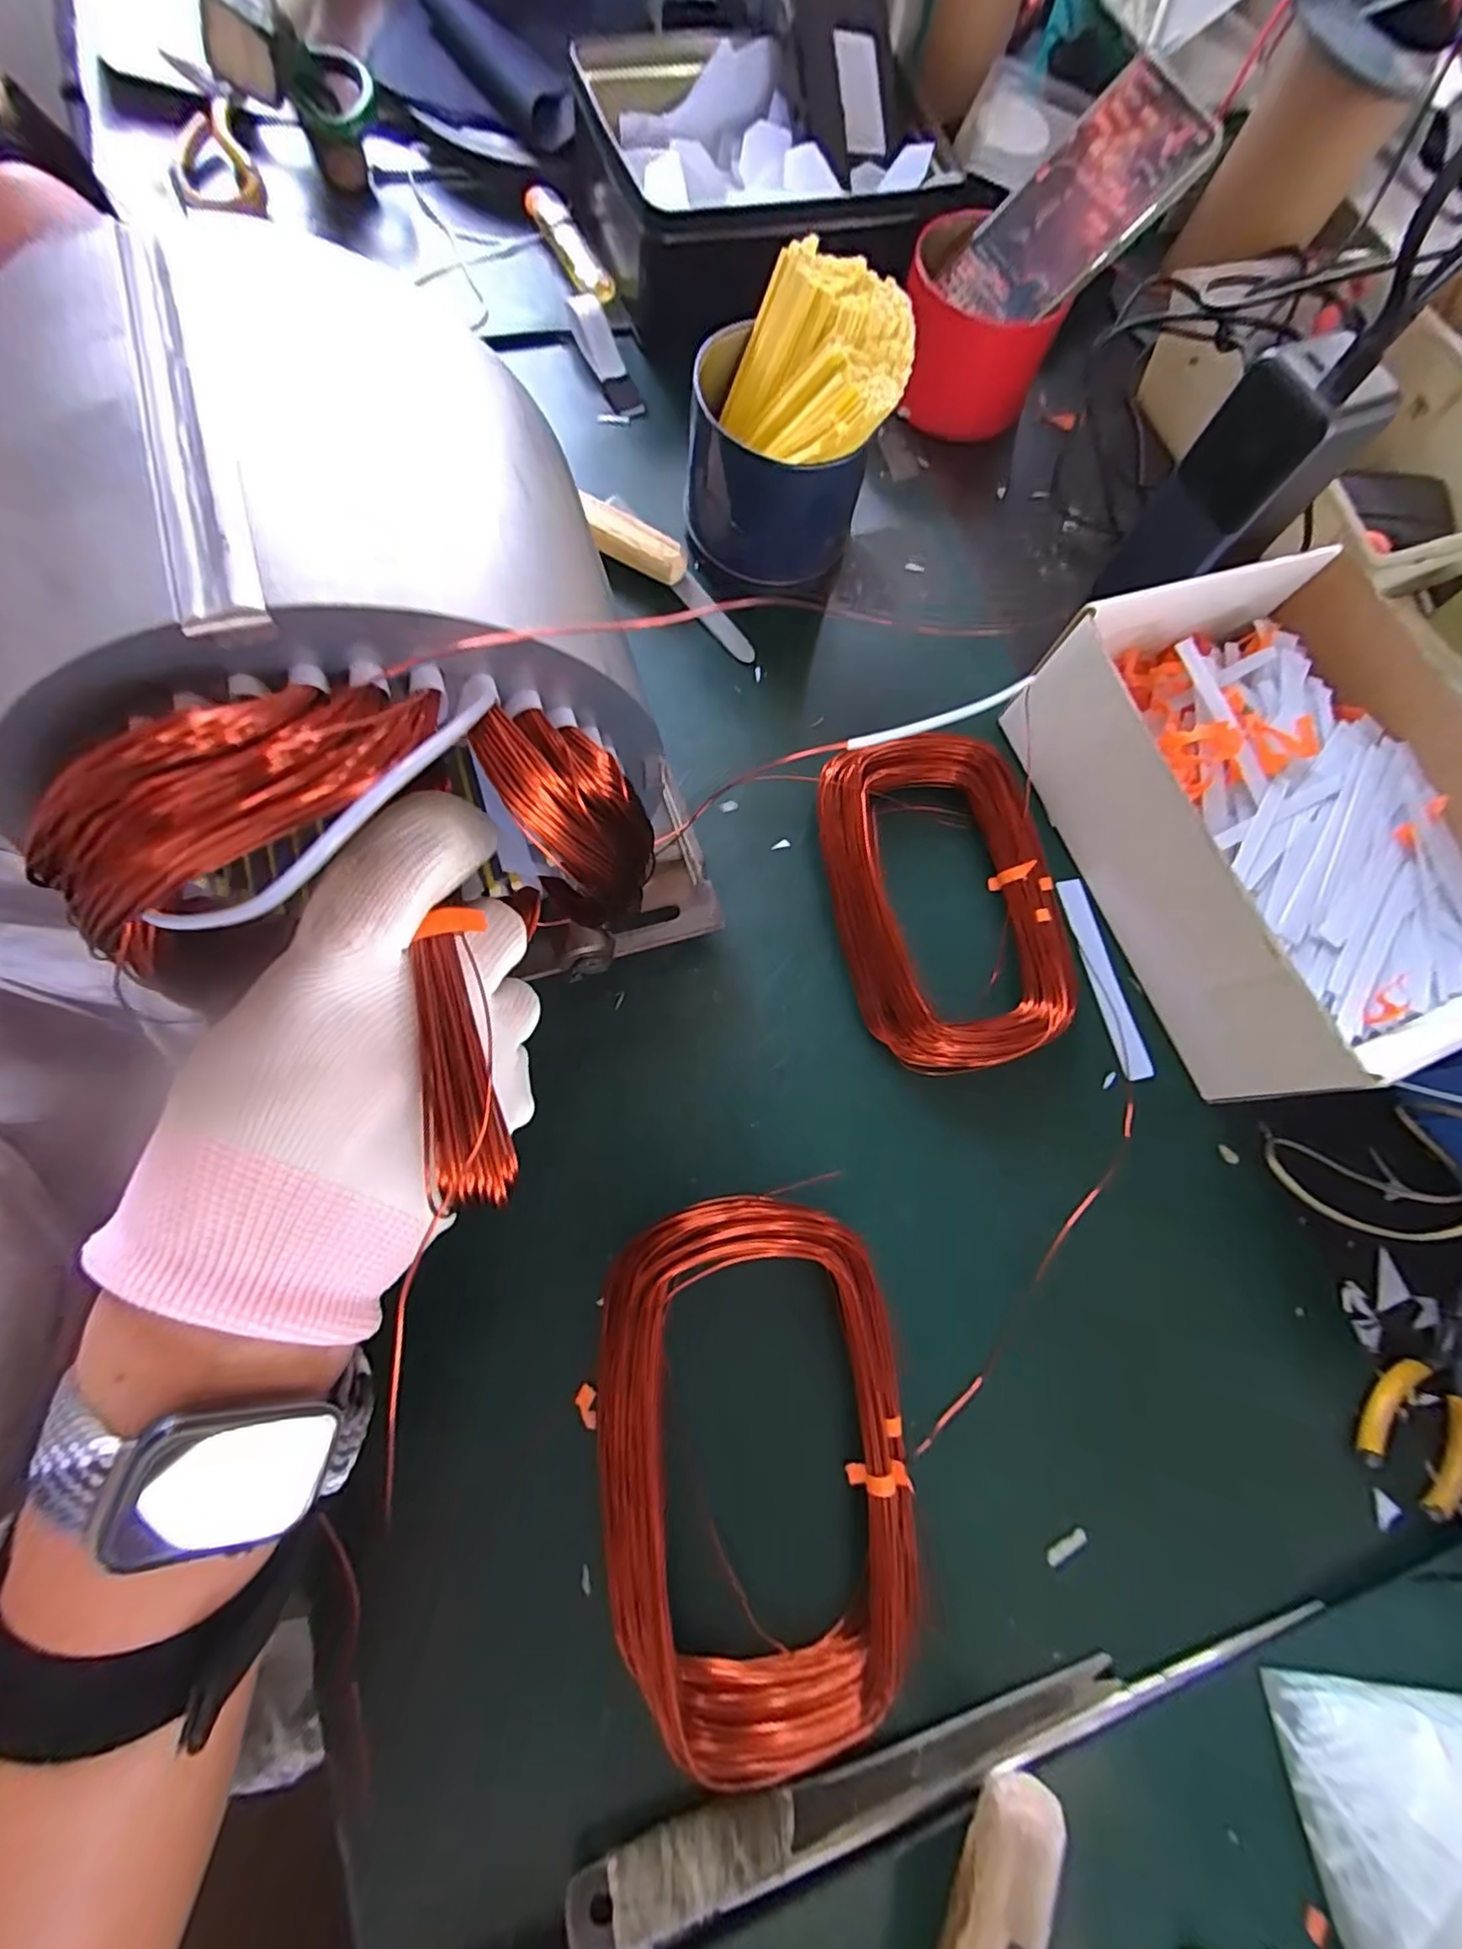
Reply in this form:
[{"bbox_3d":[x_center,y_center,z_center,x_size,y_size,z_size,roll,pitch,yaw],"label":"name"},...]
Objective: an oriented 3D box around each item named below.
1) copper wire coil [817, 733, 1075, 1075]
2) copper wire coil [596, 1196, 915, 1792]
[{"bbox_3d":[0.109,-0.039,0.323,0.113,0.031,0.168,-7,76,-7],"label":"copper wire coil"},{"bbox_3d":[0.009,0.188,0.253,0.120,0.033,0.179,-6,76,-7],"label":"copper wire coil"}]

